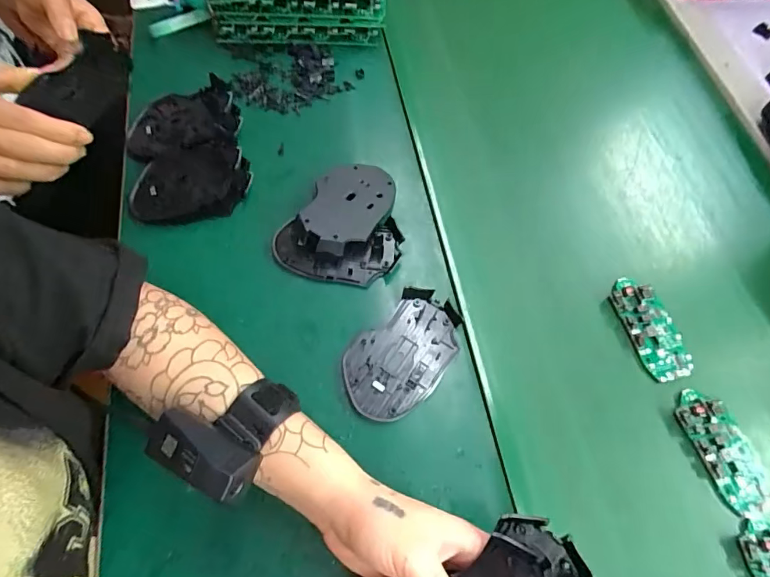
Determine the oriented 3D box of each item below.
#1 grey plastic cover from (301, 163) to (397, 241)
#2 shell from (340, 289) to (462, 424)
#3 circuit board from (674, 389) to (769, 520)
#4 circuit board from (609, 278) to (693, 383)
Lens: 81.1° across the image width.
[{"bbox_3d":[-0.032,-0.084,0.435,0.073,0.026,0.106,15,65,3],"label":"grey plastic cover"},{"bbox_3d":[0.016,0.055,0.382,0.070,0.013,0.115,41,69,15],"label":"shell"},{"bbox_3d":[0.279,0.131,0.369,0.047,0.016,0.098,-19,67,-12],"label":"circuit board"},{"bbox_3d":[0.243,0.036,0.413,0.045,0.017,0.095,-14,66,-10],"label":"circuit board"}]

